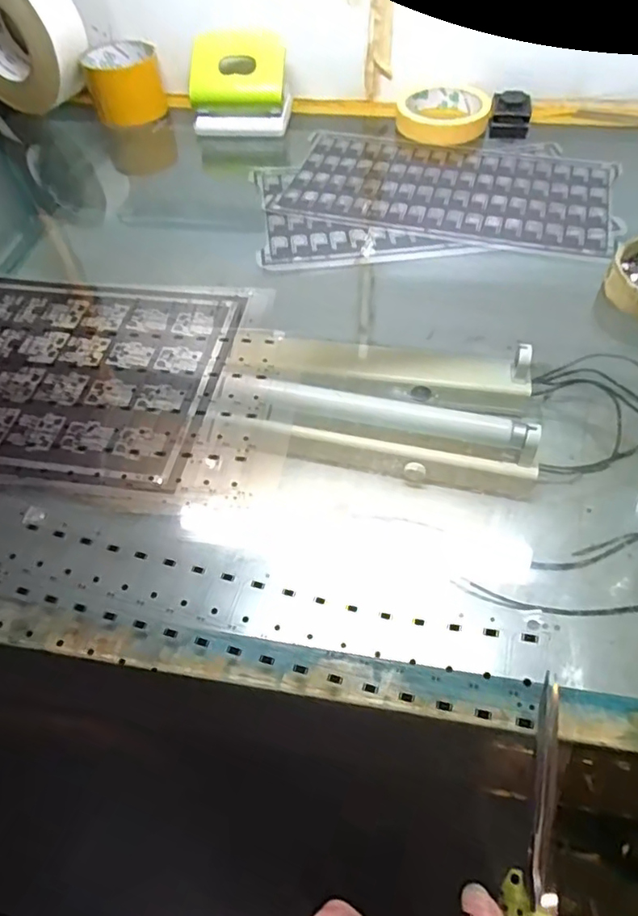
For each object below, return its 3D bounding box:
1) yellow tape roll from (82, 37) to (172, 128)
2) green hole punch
[{"bbox_3d":[-0.215,-0.416,0.623,0.079,0.054,0.080,-17,54,-10],"label":"yellow tape roll"},{"bbox_3d":[-0.082,-0.388,0.580,0.104,0.071,0.053,-6,53,-3],"label":"green hole punch"}]

